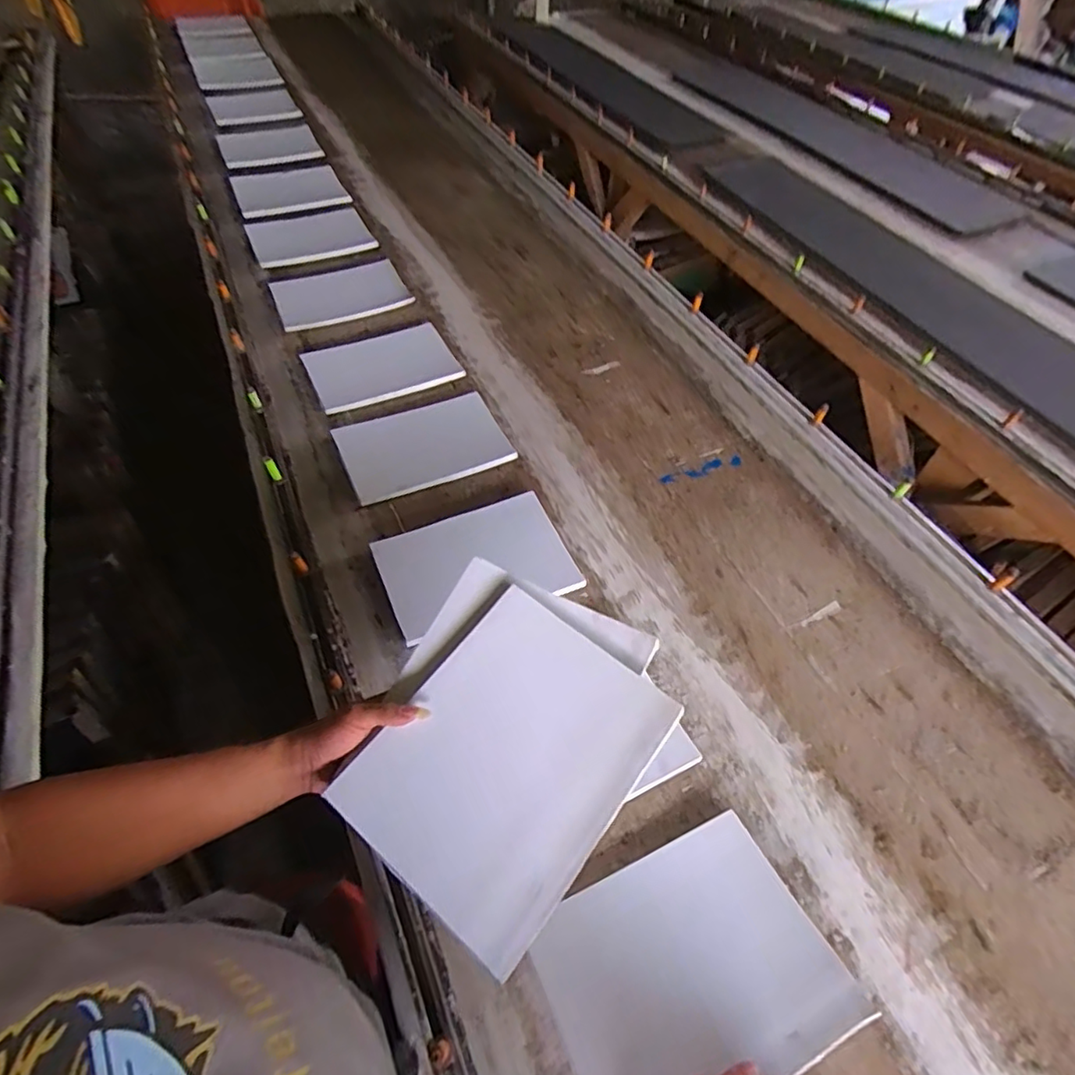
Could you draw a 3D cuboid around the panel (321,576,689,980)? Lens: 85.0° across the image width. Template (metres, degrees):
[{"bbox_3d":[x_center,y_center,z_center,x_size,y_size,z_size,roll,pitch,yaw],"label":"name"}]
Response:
[{"bbox_3d":[-0.027,0.206,0.549,0.213,0.021,0.265,35,71,19],"label":"panel"}]

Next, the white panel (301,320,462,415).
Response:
[{"bbox_3d":[-0.301,-0.335,1.135,0.265,0.018,0.191,-22,56,-17],"label":"white panel"}]

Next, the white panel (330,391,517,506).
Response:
[{"bbox_3d":[-0.195,-0.160,1.009,0.268,0.017,0.187,-21,56,-16],"label":"white panel"}]

